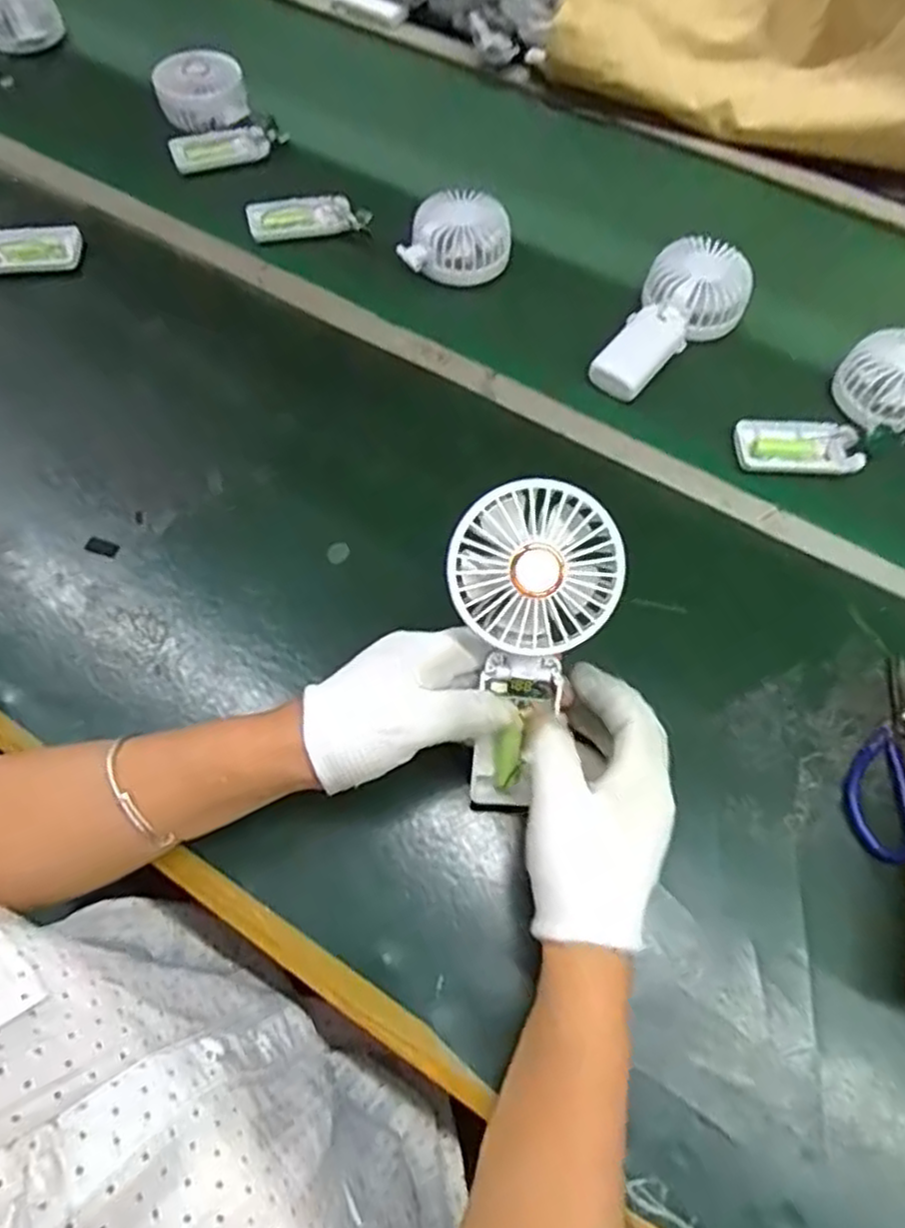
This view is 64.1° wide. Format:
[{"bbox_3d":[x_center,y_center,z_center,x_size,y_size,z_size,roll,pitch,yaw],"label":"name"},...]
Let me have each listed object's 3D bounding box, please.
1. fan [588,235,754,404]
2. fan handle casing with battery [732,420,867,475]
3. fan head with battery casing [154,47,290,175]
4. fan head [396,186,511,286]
[{"bbox_3d":[0.186,-0.246,0.607,0.083,0.038,0.173,31,64,13],"label":"fan"},{"bbox_3d":[0.272,-0.132,0.575,0.094,0.023,0.042,3,61,-2],"label":"fan handle casing with battery"},{"bbox_3d":[-0.245,-0.508,0.738,0.110,0.057,0.134,-24,65,-15],"label":"fan head with battery casing"},{"bbox_3d":[0.005,-0.339,0.656,0.090,0.044,0.081,13,95,-2],"label":"fan head"}]

